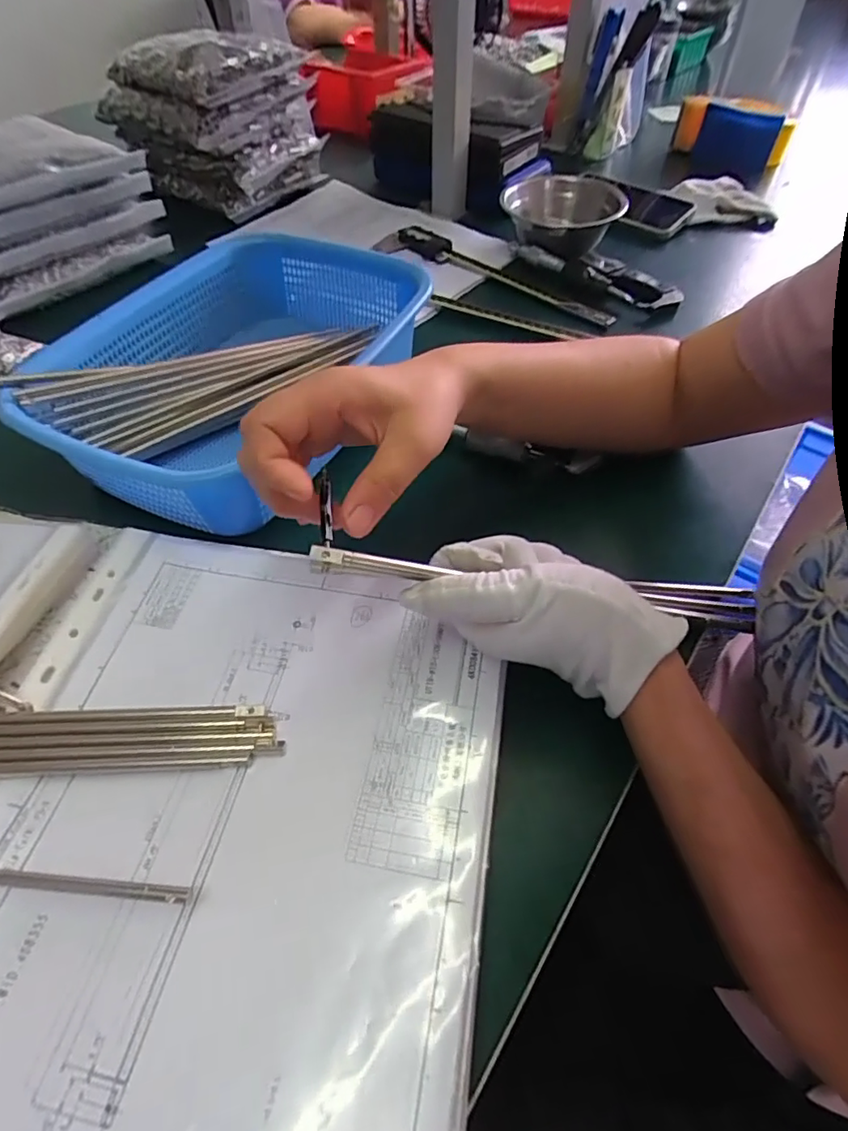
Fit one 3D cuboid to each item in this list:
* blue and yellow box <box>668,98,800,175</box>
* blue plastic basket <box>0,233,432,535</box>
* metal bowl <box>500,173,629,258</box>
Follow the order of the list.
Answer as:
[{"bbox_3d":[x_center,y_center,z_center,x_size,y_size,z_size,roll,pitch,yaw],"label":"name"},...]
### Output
[{"bbox_3d":[0.422,-0.598,0.759,0.145,0.064,0.078,25,56,16],"label":"blue and yellow box"},{"bbox_3d":[-0.155,-0.155,0.435,0.177,0.077,0.284,18,54,13],"label":"blue plastic basket"},{"bbox_3d":[0.146,-0.379,0.602,0.124,0.045,0.124,0,52,0],"label":"metal bowl"}]

